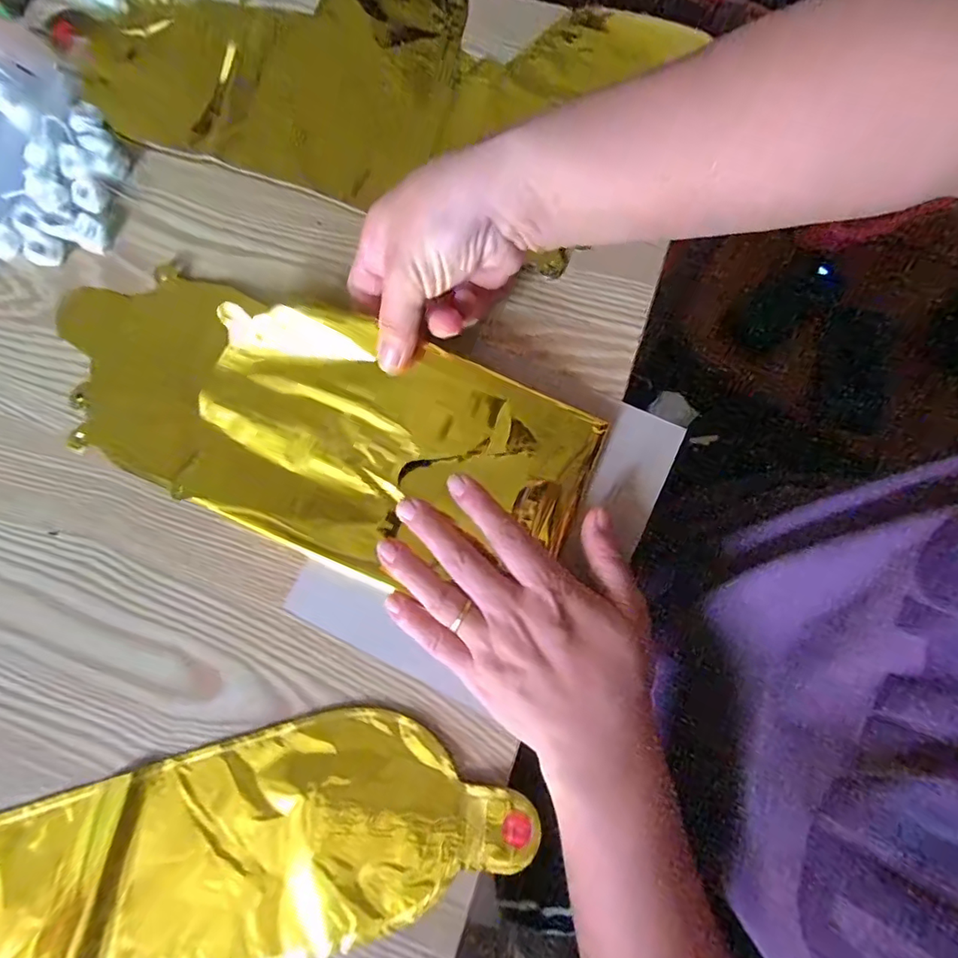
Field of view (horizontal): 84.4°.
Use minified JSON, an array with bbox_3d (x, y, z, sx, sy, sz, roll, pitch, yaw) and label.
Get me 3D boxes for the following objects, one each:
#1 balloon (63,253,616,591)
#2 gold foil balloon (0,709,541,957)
[{"bbox_3d":[-0.104,-0.033,0.308,0.328,0.030,0.130,21,88,8],"label":"balloon"},{"bbox_3d":[-0.158,0.282,0.247,0.396,0.011,0.263,-15,78,-2],"label":"gold foil balloon"}]

